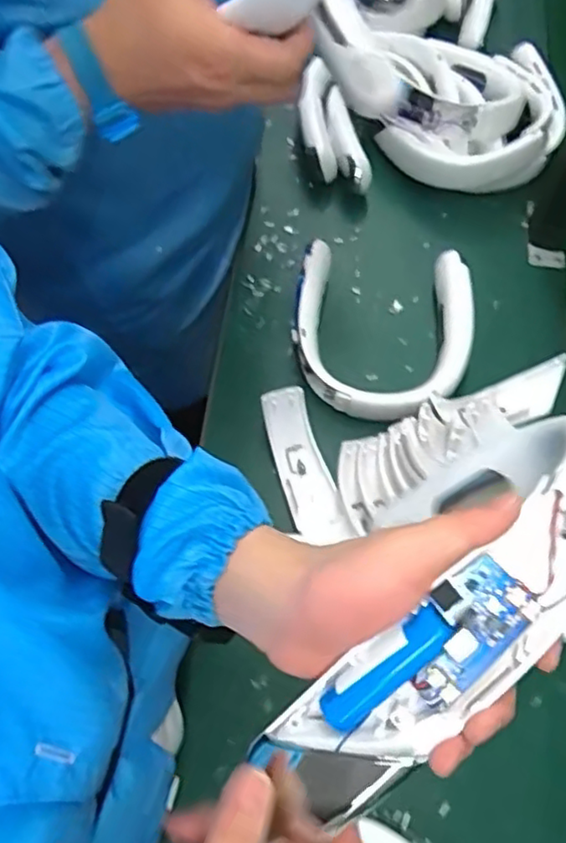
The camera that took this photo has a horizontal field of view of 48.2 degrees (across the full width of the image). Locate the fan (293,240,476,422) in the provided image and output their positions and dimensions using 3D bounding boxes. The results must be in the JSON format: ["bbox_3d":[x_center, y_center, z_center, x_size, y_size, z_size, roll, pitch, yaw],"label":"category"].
[{"bbox_3d":[0.108,-0.094,0.687,0.189,0.056,0.206,5,66,4],"label":"fan"}]

